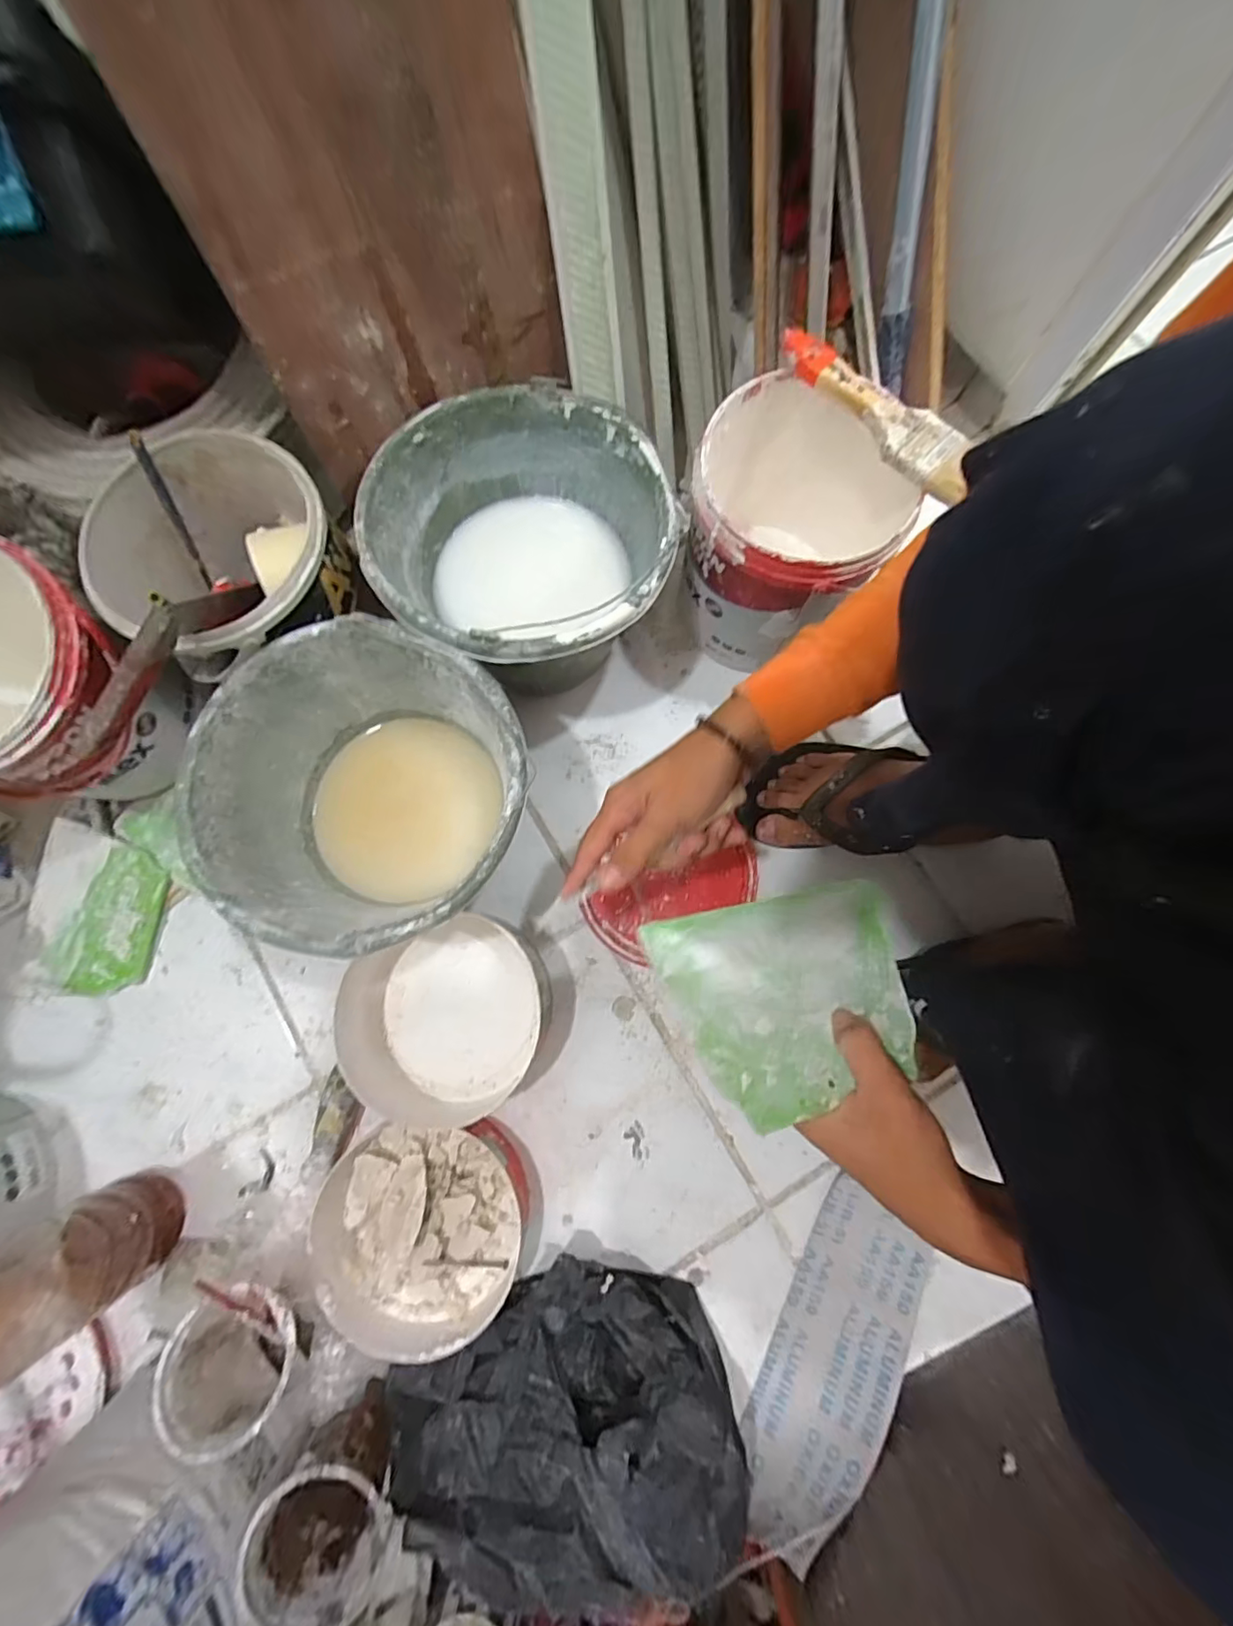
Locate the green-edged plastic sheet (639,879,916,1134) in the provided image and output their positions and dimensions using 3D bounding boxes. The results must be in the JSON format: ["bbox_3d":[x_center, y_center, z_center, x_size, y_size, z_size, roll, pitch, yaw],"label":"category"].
[{"bbox_3d":[0.112,0.110,0.349,0.161,0.005,0.122,-10,64,-16],"label":"green-edged plastic sheet"}]

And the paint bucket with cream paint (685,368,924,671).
[{"bbox_3d":[0.148,-0.250,0.518,0.169,0.181,0.181,9,79,2],"label":"paint bucket with cream paint"}]

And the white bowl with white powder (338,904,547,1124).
[{"bbox_3d":[-0.147,0.186,0.513,0.183,0.059,0.170,0,79,1],"label":"white bowl with white powder"}]

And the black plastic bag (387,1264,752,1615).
[{"bbox_3d":[-0.039,0.478,0.440,0.250,0.084,0.200,-21,80,-3],"label":"black plastic bag"}]

